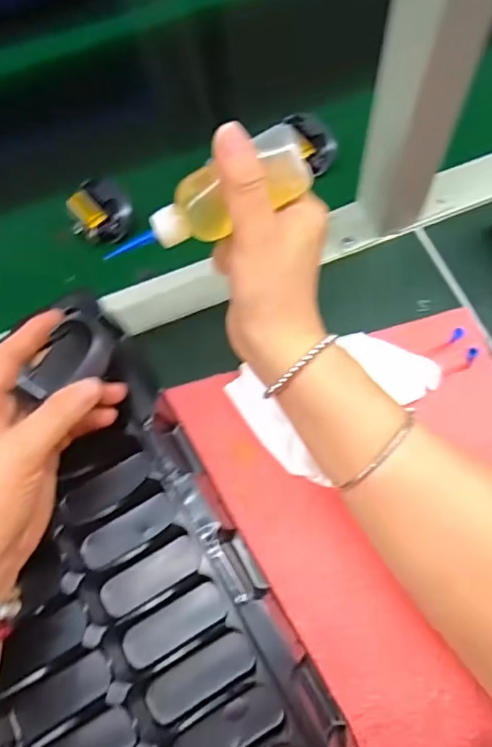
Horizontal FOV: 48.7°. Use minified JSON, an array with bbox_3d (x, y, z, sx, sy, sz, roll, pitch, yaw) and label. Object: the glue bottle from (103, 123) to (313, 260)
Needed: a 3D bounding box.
[{"bbox_3d":[-0.019,-0.088,0.287,0.111,0.028,0.026,-25,68,11],"label":"glue bottle"}]

